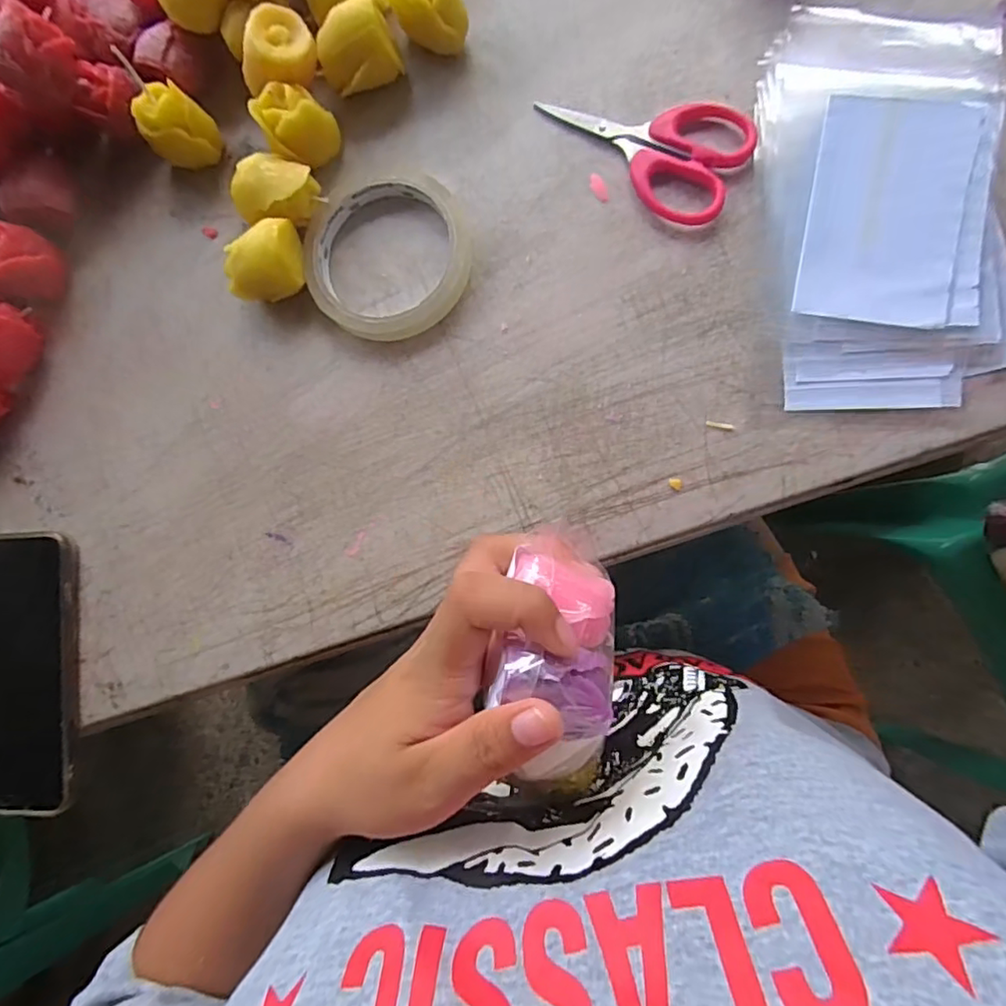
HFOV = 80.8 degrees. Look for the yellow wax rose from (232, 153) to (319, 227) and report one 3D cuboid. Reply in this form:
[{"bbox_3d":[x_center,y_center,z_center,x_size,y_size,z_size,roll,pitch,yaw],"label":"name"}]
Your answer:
[{"bbox_3d":[-0.123,-0.168,0.325,0.037,0.035,0.037,30,90,10],"label":"yellow wax rose"}]

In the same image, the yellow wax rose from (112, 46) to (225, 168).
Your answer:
[{"bbox_3d":[-0.184,-0.211,0.331,0.032,0.056,0.031,20,89,9],"label":"yellow wax rose"}]

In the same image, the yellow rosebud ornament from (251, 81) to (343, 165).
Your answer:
[{"bbox_3d":[-0.112,-0.204,0.324,0.031,0.038,0.031,30,90,10],"label":"yellow rosebud ornament"}]

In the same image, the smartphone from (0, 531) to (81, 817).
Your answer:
[{"bbox_3d":[-0.286,0.097,0.343,0.083,0.012,0.155,-4,85,8],"label":"smartphone"}]

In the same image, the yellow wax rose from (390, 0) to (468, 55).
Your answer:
[{"bbox_3d":[-0.040,-0.266,0.318,0.034,0.041,0.034,-1,85,8],"label":"yellow wax rose"}]

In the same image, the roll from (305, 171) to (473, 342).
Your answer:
[{"bbox_3d":[-0.063,-0.138,0.325,0.088,0.013,0.097,-12,84,7],"label":"roll"}]

